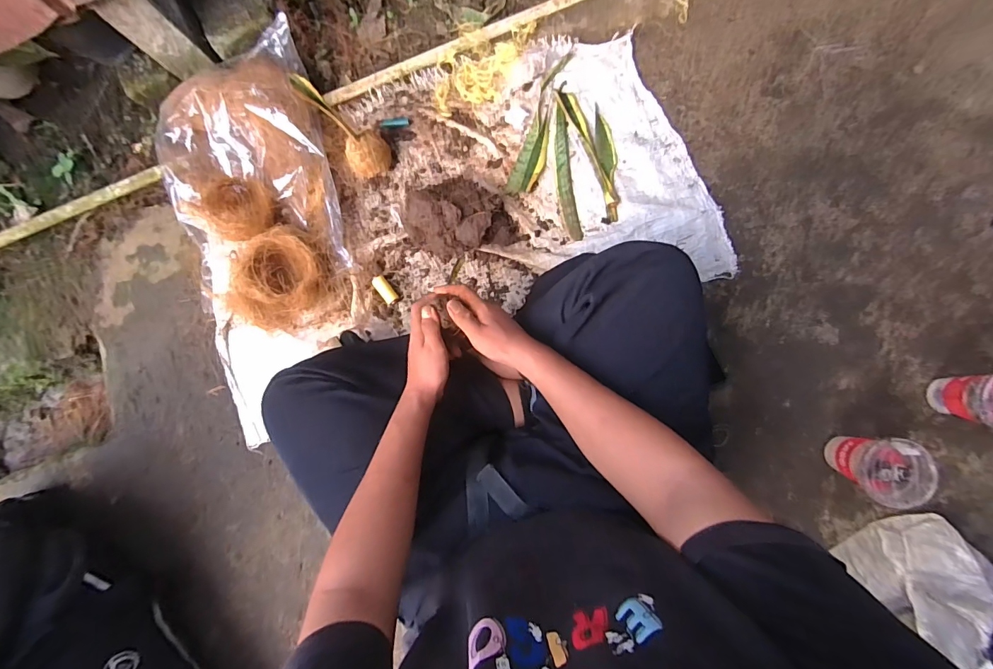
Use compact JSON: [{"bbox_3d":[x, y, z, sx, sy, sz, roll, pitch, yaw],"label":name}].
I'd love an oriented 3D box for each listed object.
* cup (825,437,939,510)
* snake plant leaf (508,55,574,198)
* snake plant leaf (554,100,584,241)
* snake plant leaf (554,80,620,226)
[{"bbox_3d":[0.568,0.197,0.641,0.089,0.135,0.091,0,88,6],"label":"cup"},{"bbox_3d":[0.083,-0.380,0.758,0.048,0.008,0.260,17,90,6],"label":"snake plant leaf"},{"bbox_3d":[0.122,-0.288,0.750,0.031,0.009,0.245,-8,87,5],"label":"snake plant leaf"},{"bbox_3d":[0.182,-0.334,0.748,0.061,0.018,0.261,-21,82,-3],"label":"snake plant leaf"}]

